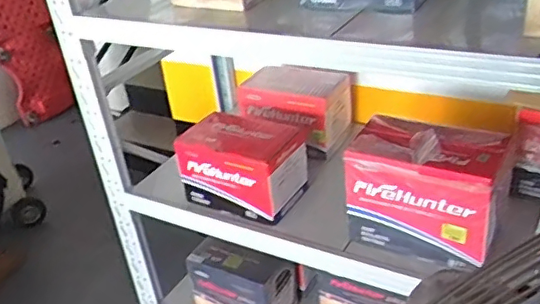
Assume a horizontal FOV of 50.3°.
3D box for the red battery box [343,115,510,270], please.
[{"bbox_3d":[0.341,0.084,1.261,0.307,0.244,0.169,11,35,27],"label":"red battery box"}]

